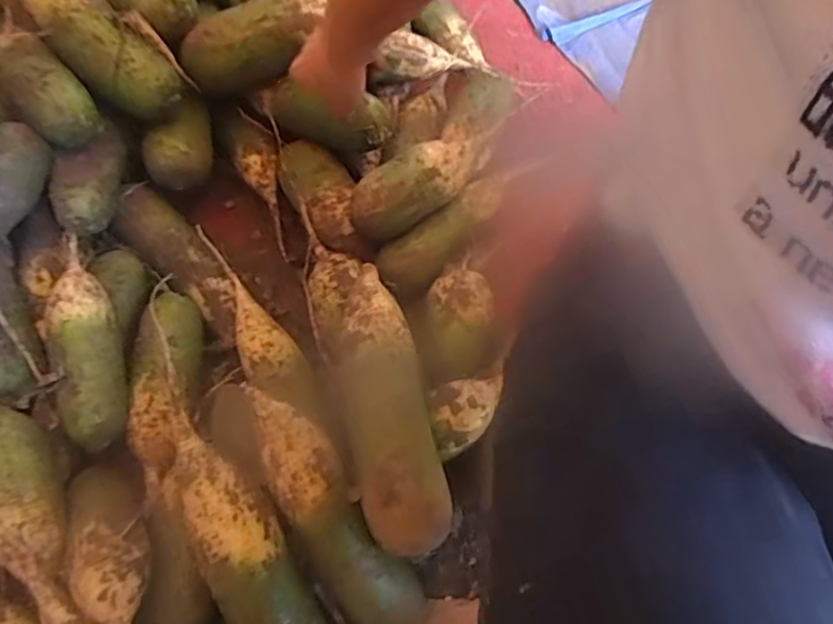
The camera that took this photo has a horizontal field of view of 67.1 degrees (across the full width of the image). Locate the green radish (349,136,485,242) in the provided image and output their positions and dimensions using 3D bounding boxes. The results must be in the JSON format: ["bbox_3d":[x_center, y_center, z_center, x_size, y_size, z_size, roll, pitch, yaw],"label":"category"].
[{"bbox_3d":[0.010,-0.134,0.645,0.174,0.062,0.060,-29,71,-15],"label":"green radish"}]

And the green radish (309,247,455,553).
[{"bbox_3d":[-0.039,0.055,0.553,0.075,0.065,0.302,-15,68,-10],"label":"green radish"}]

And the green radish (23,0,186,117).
[{"bbox_3d":[-0.311,-0.261,0.608,0.183,0.051,0.069,44,69,-8],"label":"green radish"}]

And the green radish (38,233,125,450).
[{"bbox_3d":[-0.296,0.021,0.563,0.057,0.057,0.201,-18,68,-11],"label":"green radish"}]

